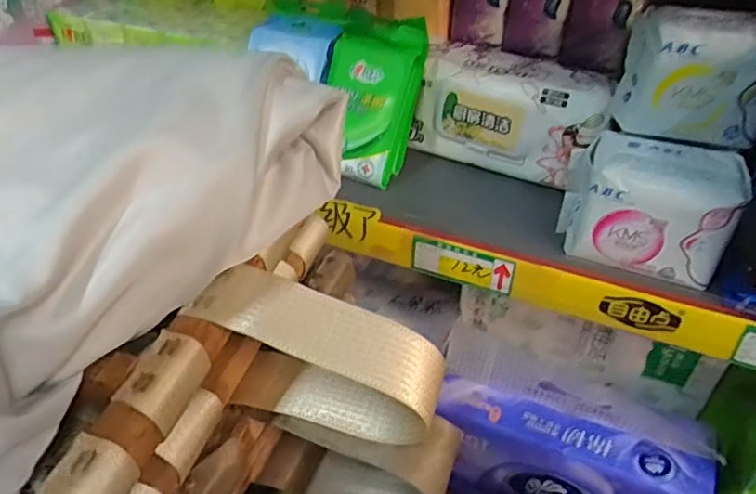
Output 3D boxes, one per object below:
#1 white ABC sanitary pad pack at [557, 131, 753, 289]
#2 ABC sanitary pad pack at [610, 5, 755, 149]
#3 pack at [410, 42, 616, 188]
[{"bbox_3d":[0.208,-0.035,0.462,0.118,0.084,0.073,17,43,19],"label":"white ABC sanitary pad pack"},{"bbox_3d":[0.242,-0.131,0.447,0.104,0.086,0.056,17,43,19],"label":"ABC sanitary pad pack"},{"bbox_3d":[0.127,-0.133,0.574,0.191,0.092,0.081,24,45,25],"label":"pack"}]

